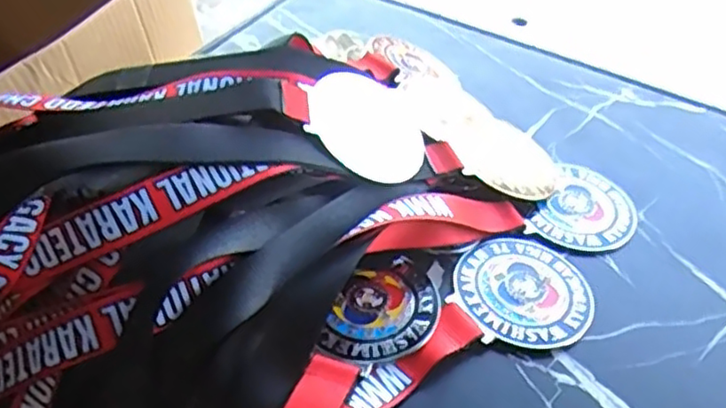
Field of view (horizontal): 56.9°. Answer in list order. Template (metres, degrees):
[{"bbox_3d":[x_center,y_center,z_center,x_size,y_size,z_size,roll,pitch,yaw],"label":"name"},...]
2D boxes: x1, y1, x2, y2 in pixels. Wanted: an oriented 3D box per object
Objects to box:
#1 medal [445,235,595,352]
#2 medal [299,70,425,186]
[{"bbox_3d":[0.087,0.047,0.370,0.074,0.004,0.075,8,44,1],"label":"medal"},{"bbox_3d":[0.001,-0.047,0.393,0.076,0.006,0.078,10,55,-31],"label":"medal"}]

